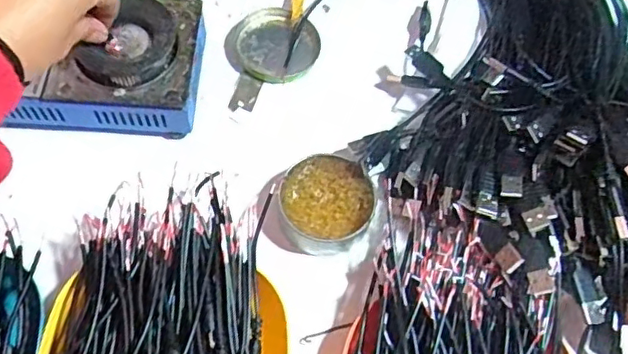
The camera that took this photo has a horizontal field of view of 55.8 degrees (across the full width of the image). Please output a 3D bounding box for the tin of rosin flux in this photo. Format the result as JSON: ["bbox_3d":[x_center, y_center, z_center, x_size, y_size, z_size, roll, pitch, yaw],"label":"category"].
[{"bbox_3d":[0.006,0.017,0.398,0.063,0.024,0.060,1,65,-3],"label":"tin of rosin flux"}]

